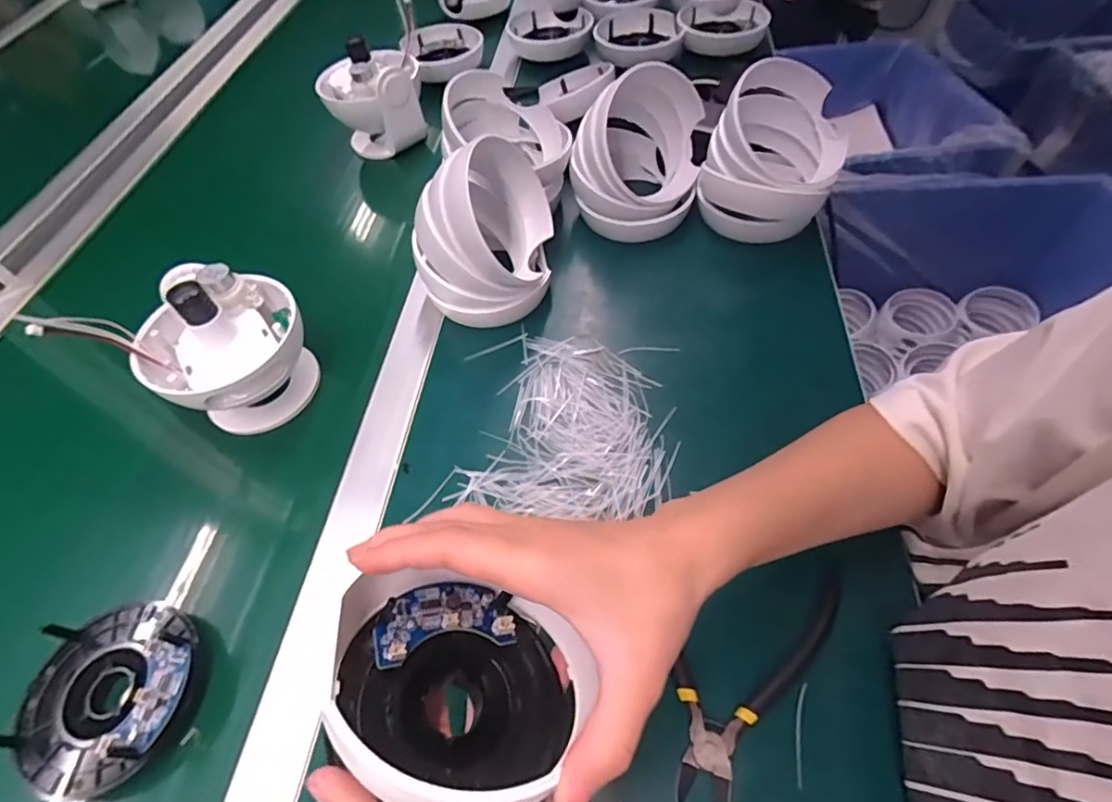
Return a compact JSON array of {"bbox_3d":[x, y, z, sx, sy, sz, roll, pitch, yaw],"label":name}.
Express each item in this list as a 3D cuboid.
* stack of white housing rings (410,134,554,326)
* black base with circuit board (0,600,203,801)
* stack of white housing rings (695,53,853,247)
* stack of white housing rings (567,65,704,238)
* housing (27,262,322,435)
[{"bbox_3d":[-0.057,-0.143,0.461,0.091,0.131,0.113,6,54,10],"label":"stack of white housing rings"},{"bbox_3d":[-0.263,0.173,0.327,0.101,0.034,0.098,6,54,10],"label":"black base with circuit board"},{"bbox_3d":[0.194,-0.218,0.499,0.115,0.110,0.125,14,56,16],"label":"stack of white housing rings"},{"bbox_3d":[0.075,-0.231,0.515,0.108,0.118,0.116,9,54,12],"label":"stack of white housing rings"},{"bbox_3d":[-0.255,-0.038,0.424,0.102,0.113,0.123,27,60,24],"label":"housing"}]

